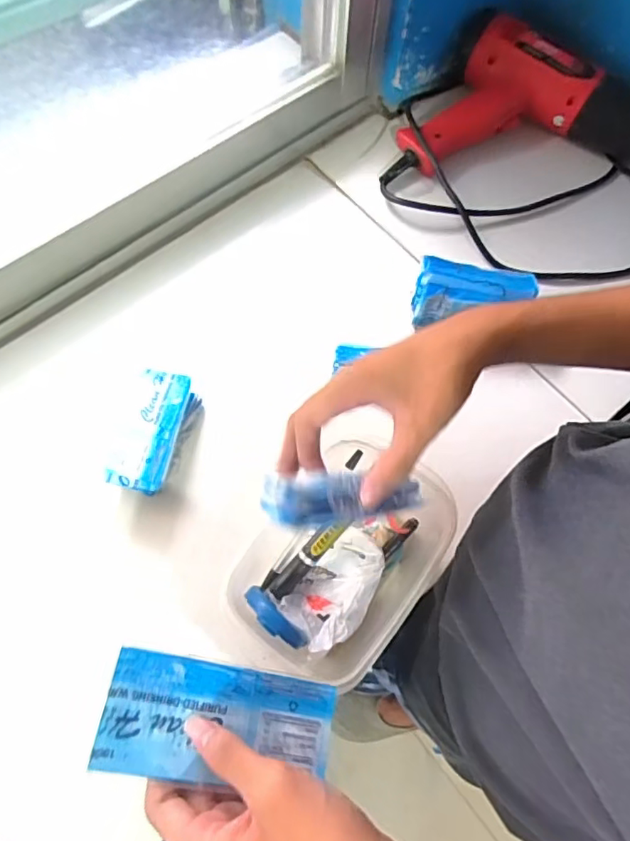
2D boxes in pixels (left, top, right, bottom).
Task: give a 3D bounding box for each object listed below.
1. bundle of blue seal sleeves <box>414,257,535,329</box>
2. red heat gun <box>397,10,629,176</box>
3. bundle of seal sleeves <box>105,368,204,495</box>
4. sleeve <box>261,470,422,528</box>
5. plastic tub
[{"bbox_3d":[0.147,-0.113,0.520,0.106,0.050,0.046,8,68,2],"label":"bundle of blue seal sleeves"},{"bbox_3d":[0.246,-0.344,0.596,0.299,0.070,0.163,3,68,0],"label":"red heat gun"},{"bbox_3d":[-0.138,0.010,0.481,0.055,0.025,0.107,13,68,4],"label":"bundle of seal sleeves"},{"bbox_3d":[0.020,0.045,0.327,0.104,0.019,0.032,2,66,-27],"label":"sleeve"},{"bbox_3d":[0.016,0.102,0.426,0.128,0.071,0.176,36,72,12],"label":"plastic tub"}]

